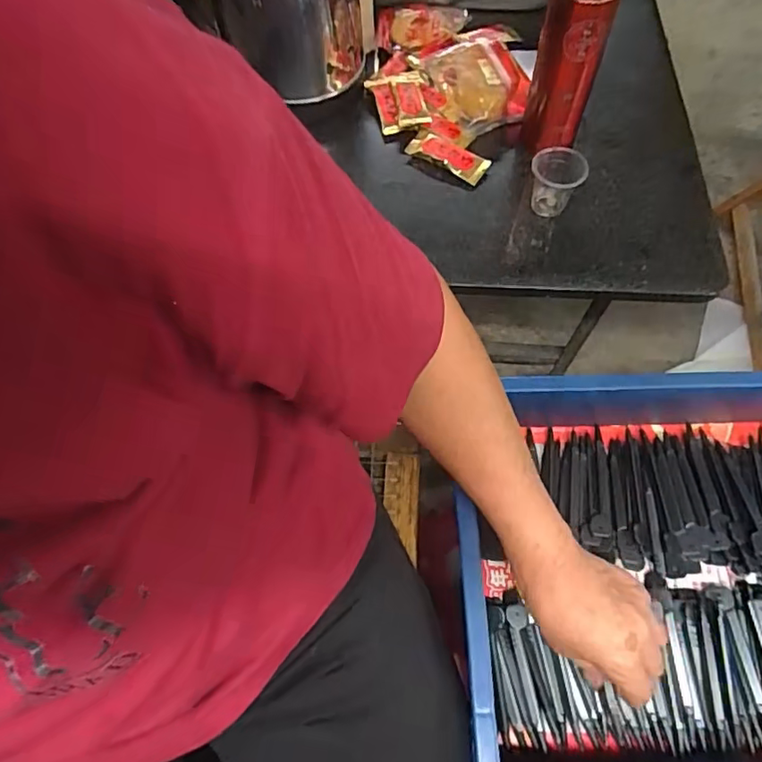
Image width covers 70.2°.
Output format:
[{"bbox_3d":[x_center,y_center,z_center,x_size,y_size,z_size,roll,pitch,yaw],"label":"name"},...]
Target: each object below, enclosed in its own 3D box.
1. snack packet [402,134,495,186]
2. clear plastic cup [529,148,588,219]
[{"bbox_3d":[0.073,-0.245,0.590,0.089,0.008,0.032,32,78,14],"label":"snack packet"},{"bbox_3d":[0.174,-0.198,0.543,0.052,0.052,0.048,-1,64,1],"label":"clear plastic cup"}]

